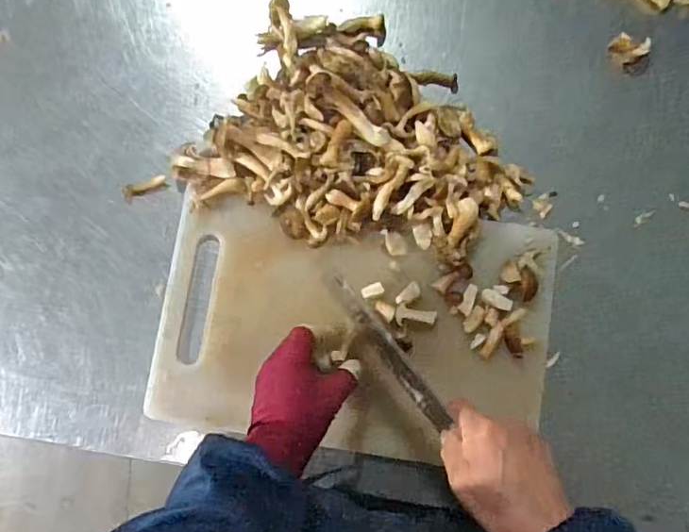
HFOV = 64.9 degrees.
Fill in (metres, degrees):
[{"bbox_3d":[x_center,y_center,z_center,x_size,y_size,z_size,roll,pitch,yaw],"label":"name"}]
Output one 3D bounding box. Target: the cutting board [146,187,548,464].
[{"bbox_3d":[0.008,0.062,0.545,0.384,0.020,0.232,6,84,2],"label":"cutting board"}]

